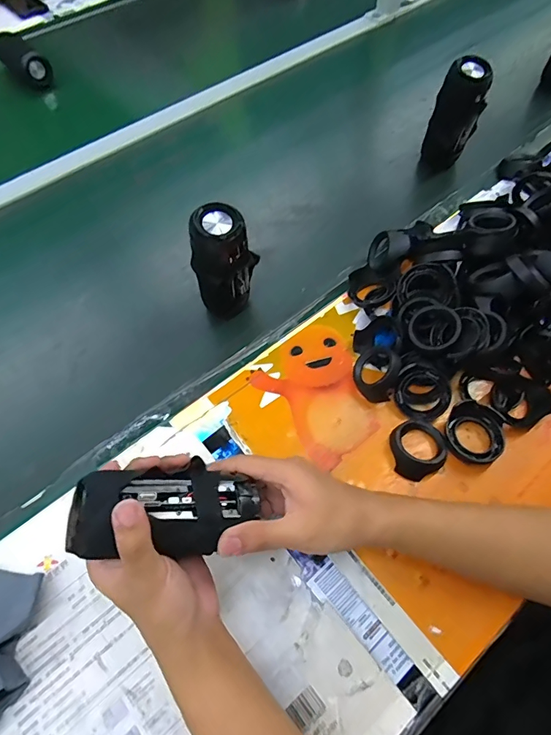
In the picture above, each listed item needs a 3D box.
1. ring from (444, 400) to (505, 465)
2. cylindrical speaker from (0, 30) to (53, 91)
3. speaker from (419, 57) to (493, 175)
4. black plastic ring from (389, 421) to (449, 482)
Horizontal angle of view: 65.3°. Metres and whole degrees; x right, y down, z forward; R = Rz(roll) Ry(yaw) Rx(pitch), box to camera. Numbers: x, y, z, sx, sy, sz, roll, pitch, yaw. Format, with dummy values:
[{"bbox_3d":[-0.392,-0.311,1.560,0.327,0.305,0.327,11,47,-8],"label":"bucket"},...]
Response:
[{"bbox_3d":[0.216,0.071,0.469,0.062,0.020,0.064,-1,60,1],"label":"ring"},{"bbox_3d":[-0.549,-0.672,0.940,0.068,0.056,0.158,-40,67,-19],"label":"cylindrical speaker"},{"bbox_3d":[0.283,-0.392,0.680,0.070,0.147,0.058,19,63,12],"label":"speaker"},{"bbox_3d":[0.153,0.087,0.465,0.058,0.025,0.065,28,65,16],"label":"black plastic ring"}]

